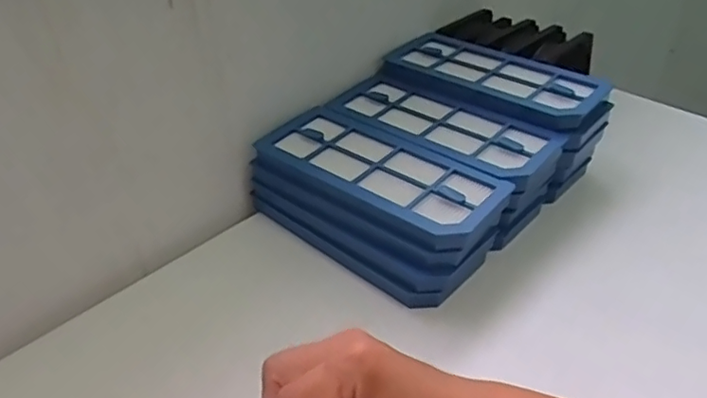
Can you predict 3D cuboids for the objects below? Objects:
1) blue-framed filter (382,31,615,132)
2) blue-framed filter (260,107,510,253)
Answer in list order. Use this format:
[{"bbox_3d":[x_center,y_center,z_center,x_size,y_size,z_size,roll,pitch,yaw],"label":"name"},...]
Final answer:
[{"bbox_3d":[0.135,-0.120,0.577,0.204,0.020,0.090,27,47,33],"label":"blue-framed filter"},{"bbox_3d":[0.020,-0.019,0.490,0.199,0.029,0.088,25,45,30],"label":"blue-framed filter"}]

